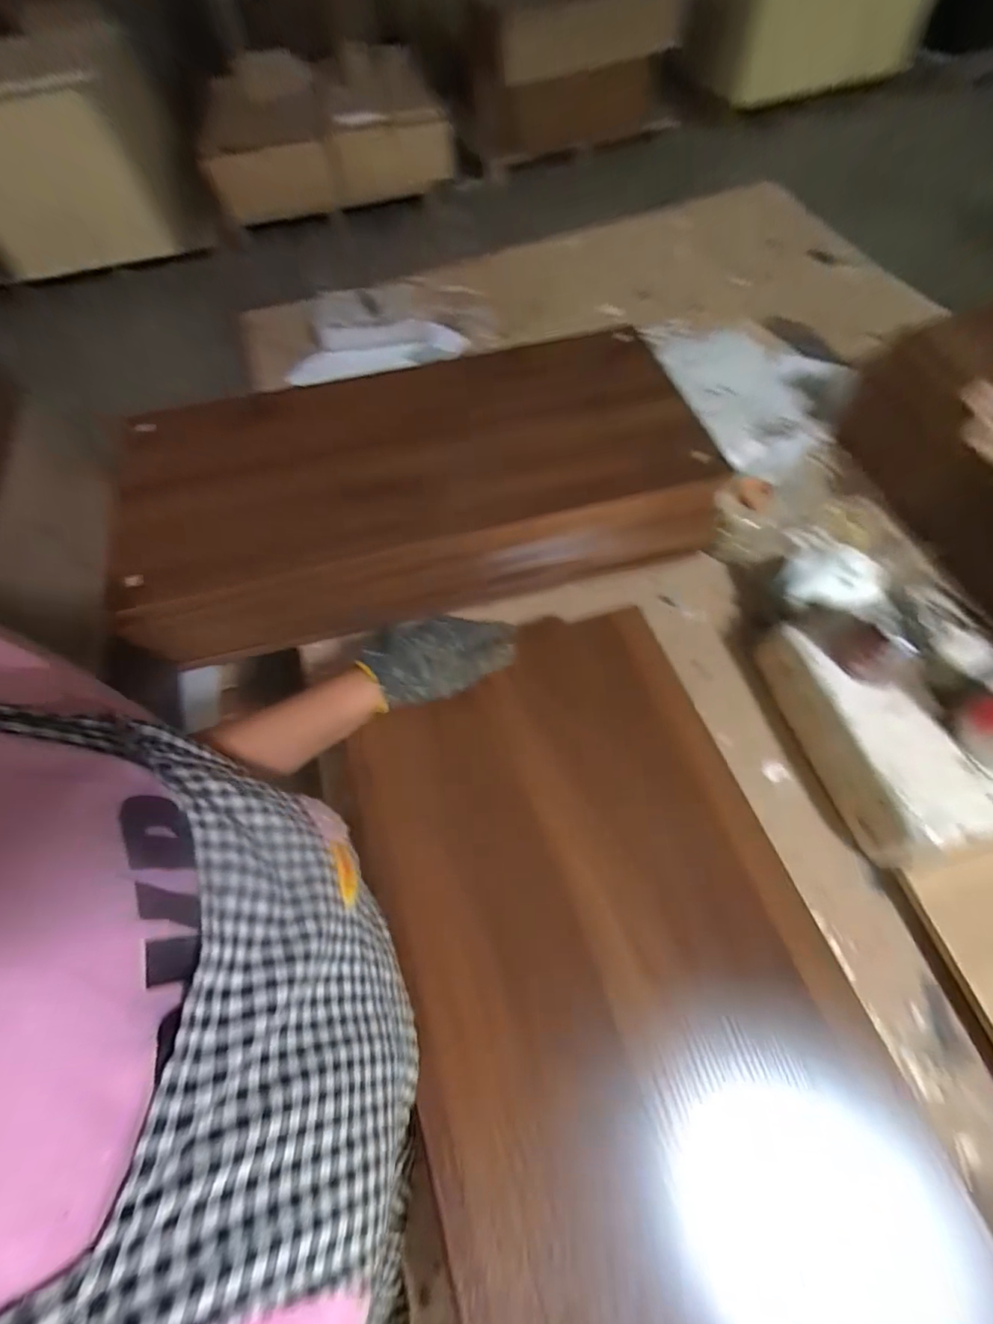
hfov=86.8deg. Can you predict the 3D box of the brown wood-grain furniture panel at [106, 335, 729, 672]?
[{"bbox_3d":[-0.111,-0.236,0.705,0.724,0.136,0.341,-12,62,-1],"label":"brown wood-grain furniture panel"}]

